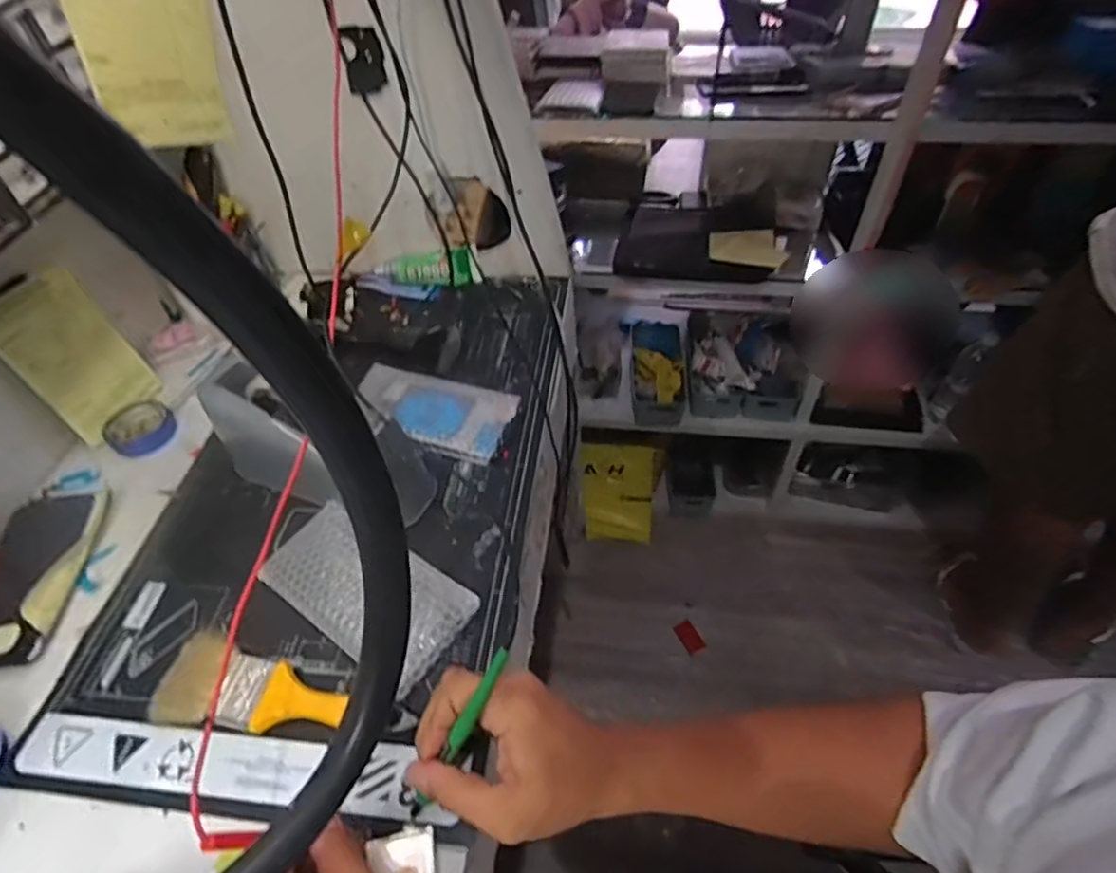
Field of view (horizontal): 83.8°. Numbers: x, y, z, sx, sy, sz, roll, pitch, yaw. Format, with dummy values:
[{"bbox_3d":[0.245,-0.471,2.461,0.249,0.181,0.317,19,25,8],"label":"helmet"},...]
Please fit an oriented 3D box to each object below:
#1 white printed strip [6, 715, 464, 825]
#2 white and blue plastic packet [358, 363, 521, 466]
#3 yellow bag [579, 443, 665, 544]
[{"bbox_3d":[-0.227,0.221,0.425,0.298,0.016,0.041,4,51,6],"label":"white printed strip"},{"bbox_3d":[-0.131,-0.027,0.622,0.167,0.012,0.087,14,52,14],"label":"white and blue plastic packet"},{"bbox_3d":[0.144,0.131,1.385,0.184,0.149,0.168,-2,50,1],"label":"yellow bag"}]

